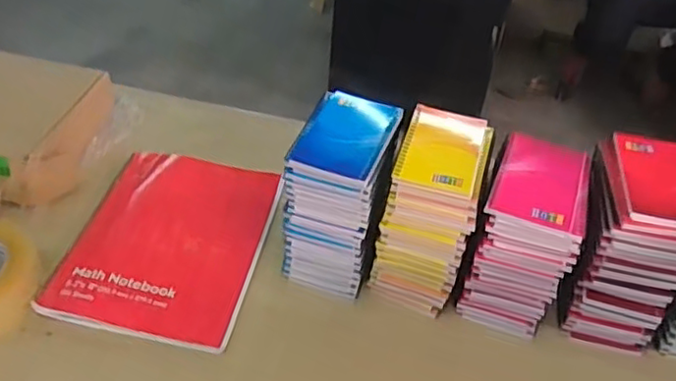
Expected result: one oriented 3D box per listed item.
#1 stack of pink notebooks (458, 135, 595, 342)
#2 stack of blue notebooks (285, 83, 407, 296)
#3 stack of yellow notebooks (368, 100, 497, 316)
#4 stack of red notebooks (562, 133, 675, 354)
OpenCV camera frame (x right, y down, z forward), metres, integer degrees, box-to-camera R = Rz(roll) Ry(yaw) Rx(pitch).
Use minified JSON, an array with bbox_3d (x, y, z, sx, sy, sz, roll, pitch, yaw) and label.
[{"bbox_3d":[0.212,0.055,0.736,0.098,0.196,0.128,16,44,12],"label":"stack of pink notebooks"},{"bbox_3d":[0.007,0.005,0.760,0.101,0.199,0.137,16,44,12],"label":"stack of blue notebooks"},{"bbox_3d":[0.114,0.020,0.761,0.097,0.198,0.146,16,44,12],"label":"stack of yellow notebooks"},{"bbox_3d":[0.332,0.059,0.741,0.104,0.198,0.150,11,43,7],"label":"stack of red notebooks"}]

